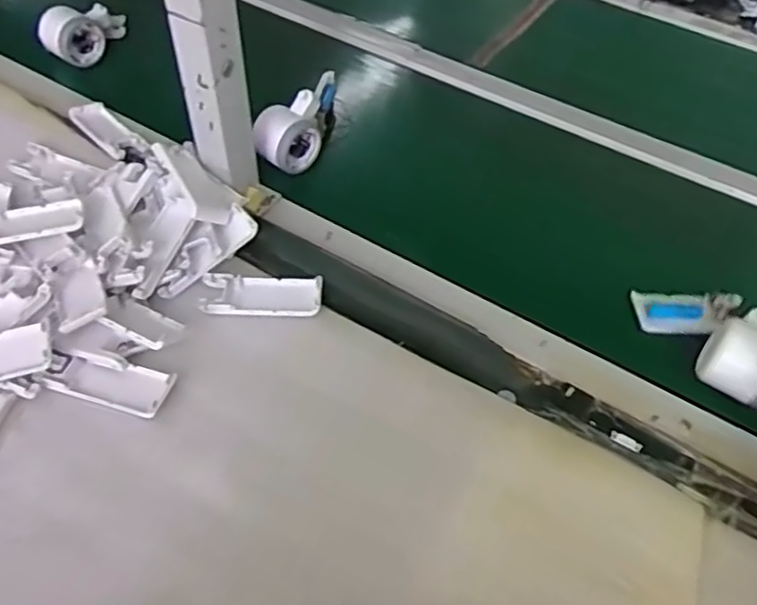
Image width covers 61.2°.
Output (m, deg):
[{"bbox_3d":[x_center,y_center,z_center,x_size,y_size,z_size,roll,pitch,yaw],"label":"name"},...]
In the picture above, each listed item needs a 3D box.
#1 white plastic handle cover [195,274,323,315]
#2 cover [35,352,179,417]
[{"bbox_3d":[-0.103,-0.008,0.568,0.103,0.010,0.046,-1,52,-5],"label":"white plastic handle cover"},{"bbox_3d":[-0.212,0.062,0.500,0.095,0.013,0.037,14,63,2],"label":"cover"}]

